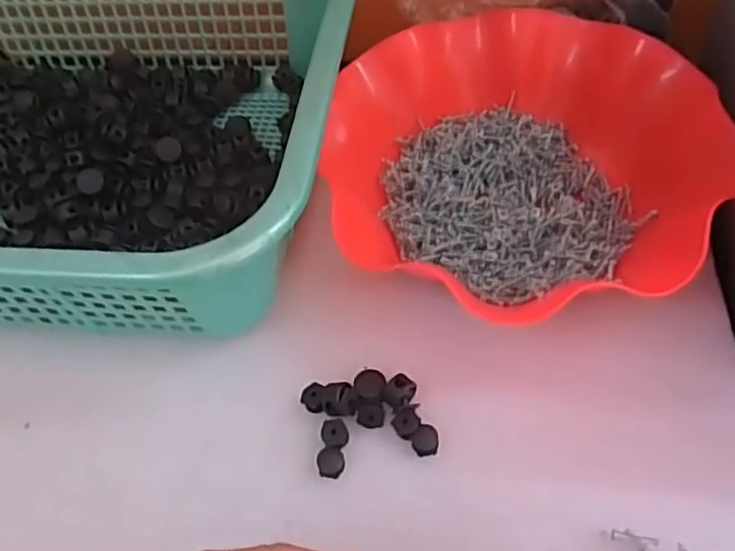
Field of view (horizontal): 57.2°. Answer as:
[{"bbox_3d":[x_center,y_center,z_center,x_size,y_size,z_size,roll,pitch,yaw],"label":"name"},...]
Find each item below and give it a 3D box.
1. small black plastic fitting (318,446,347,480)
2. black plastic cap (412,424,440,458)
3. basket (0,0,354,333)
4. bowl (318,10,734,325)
[{"bbox_3d":[-0.018,0.090,0.325,0.013,0.004,0.014,-2,54,3],"label":"small black plastic fitting"},{"bbox_3d":[0.028,0.080,0.328,0.013,0.006,0.014,-2,54,3],"label":"black plastic cap"},{"bbox_3d":[-0.205,-0.094,0.420,0.385,0.101,0.290,1,54,6],"label":"basket"},{"bbox_3d":[0.084,-0.067,0.394,0.210,0.068,0.206,-2,54,3],"label":"bowl"}]

